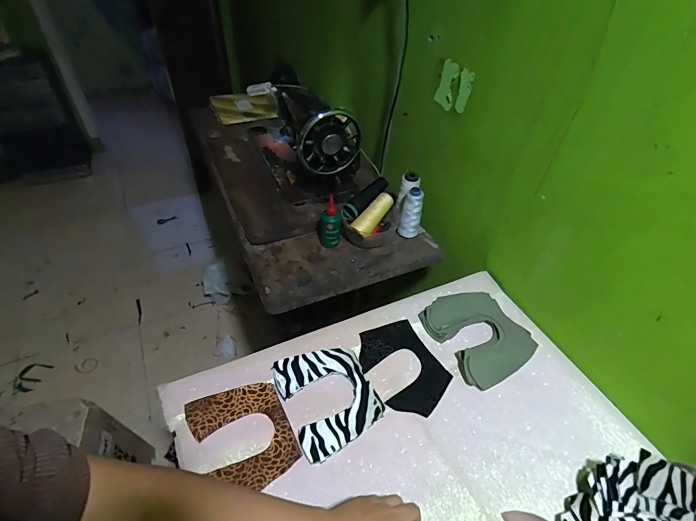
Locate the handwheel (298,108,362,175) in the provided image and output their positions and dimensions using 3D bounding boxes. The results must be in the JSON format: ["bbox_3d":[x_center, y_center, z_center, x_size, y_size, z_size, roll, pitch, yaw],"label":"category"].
[{"bbox_3d":[-0.036,-0.240,0.802,0.124,0.138,0.025,-12,47,-15],"label":"handwheel"}]

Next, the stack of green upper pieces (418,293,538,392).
[{"bbox_3d":[0.221,0.125,0.667,0.140,0.032,0.160,-20,49,-21],"label":"stack of green upper pieces"}]

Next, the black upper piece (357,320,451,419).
[{"bbox_3d":[0.088,0.172,0.635,0.113,0.008,0.156,-23,56,-23],"label":"black upper piece"}]

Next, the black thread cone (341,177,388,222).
[{"bbox_3d":[0.037,-0.134,0.837,0.134,0.032,0.042,-44,58,-14],"label":"black thread cone"}]

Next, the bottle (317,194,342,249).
[{"bbox_3d":[-0.040,-0.075,0.805,0.043,0.107,0.040,32,52,27],"label":"bottle"}]

